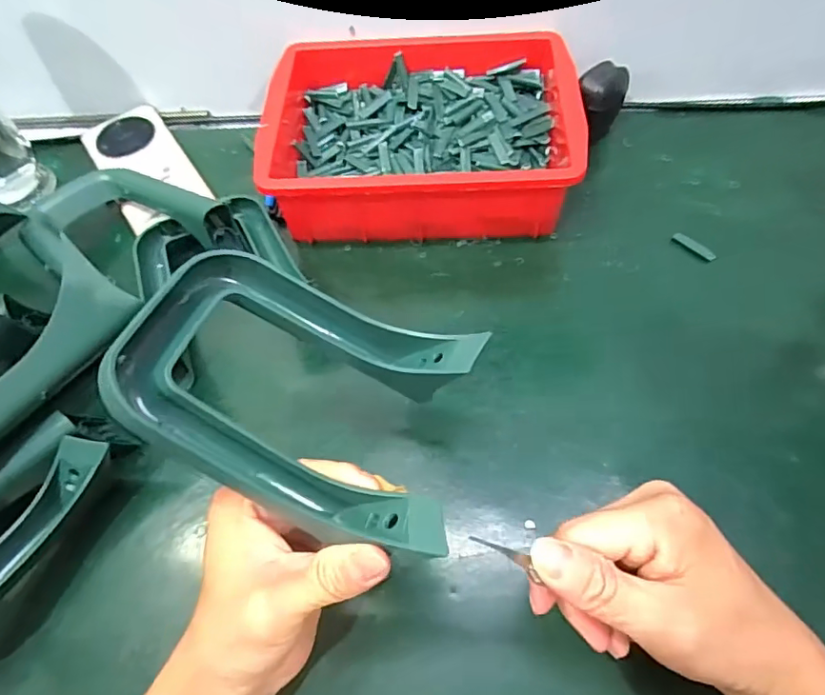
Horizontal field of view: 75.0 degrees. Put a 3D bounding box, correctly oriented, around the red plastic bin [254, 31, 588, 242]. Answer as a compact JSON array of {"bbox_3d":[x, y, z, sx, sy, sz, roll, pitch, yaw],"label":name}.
[{"bbox_3d":[0.006,-0.181,0.457,0.244,0.073,0.176,1,61,4],"label":"red plastic bin"}]

